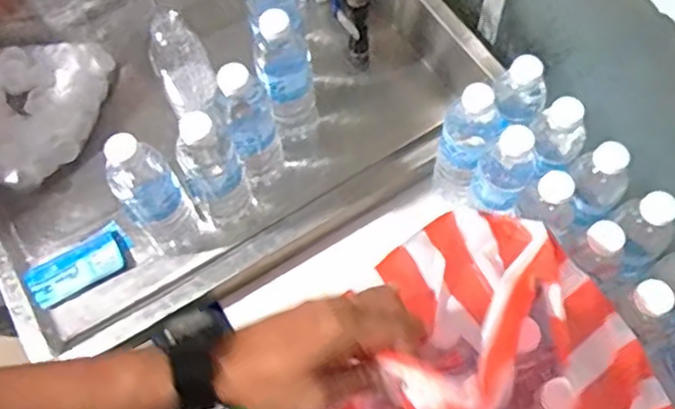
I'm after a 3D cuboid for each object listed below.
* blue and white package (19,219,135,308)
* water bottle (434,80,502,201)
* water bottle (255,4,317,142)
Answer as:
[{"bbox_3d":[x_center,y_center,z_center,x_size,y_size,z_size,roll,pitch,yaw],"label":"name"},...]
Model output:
[{"bbox_3d":[-0.302,0.072,0.791,0.121,0.010,0.061,-30,67,-12],"label":"blue and white package"},{"bbox_3d":[0.148,-0.059,0.766,0.054,0.193,0.056,-1,64,2],"label":"water bottle"},{"bbox_3d":[-0.056,-0.132,0.773,0.059,0.211,0.056,-9,64,-2],"label":"water bottle"}]

